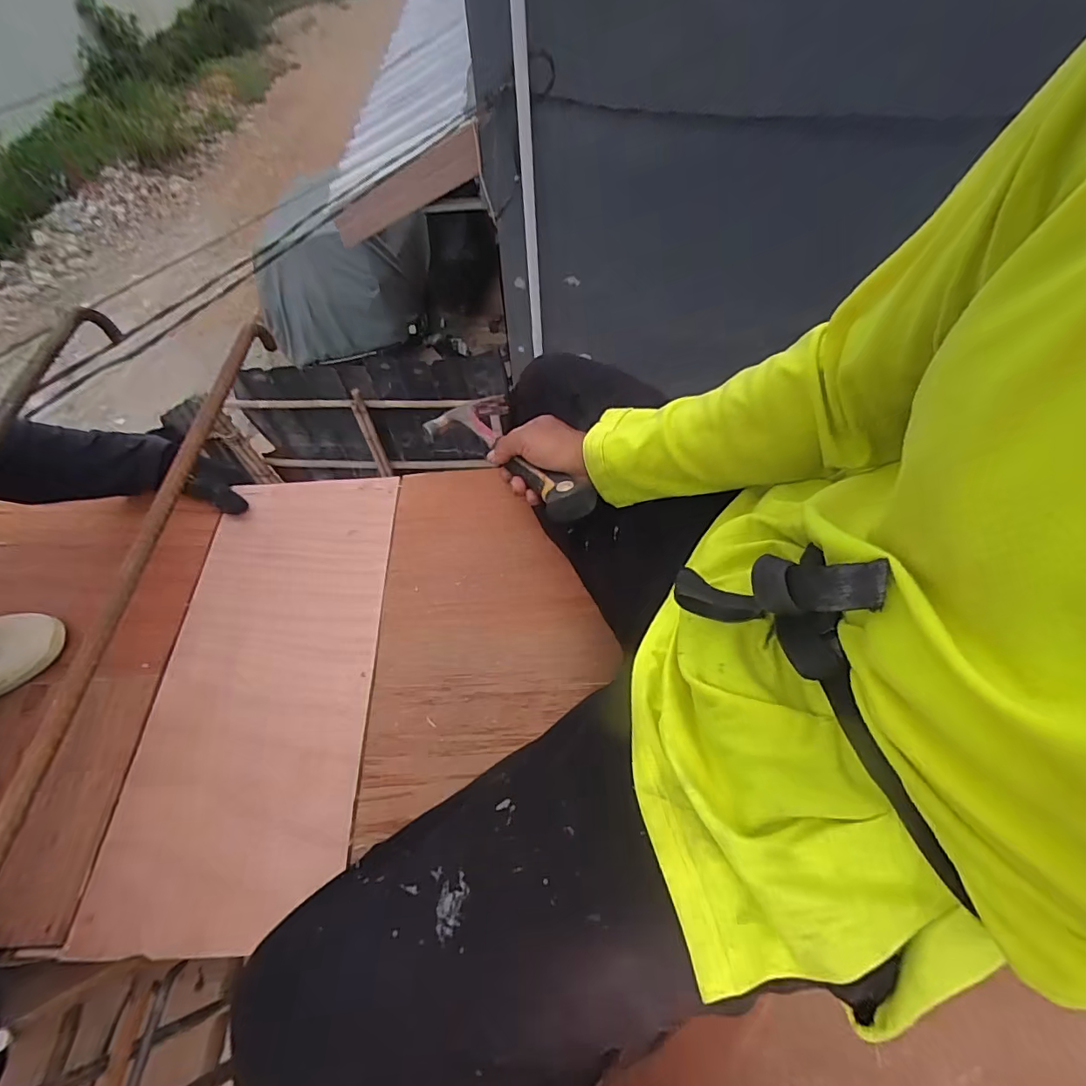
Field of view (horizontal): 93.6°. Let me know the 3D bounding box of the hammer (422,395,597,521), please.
[{"bbox_3d":[-0.038,-0.096,0.549,0.100,0.029,0.275,-27,40,-14],"label":"hammer"}]

